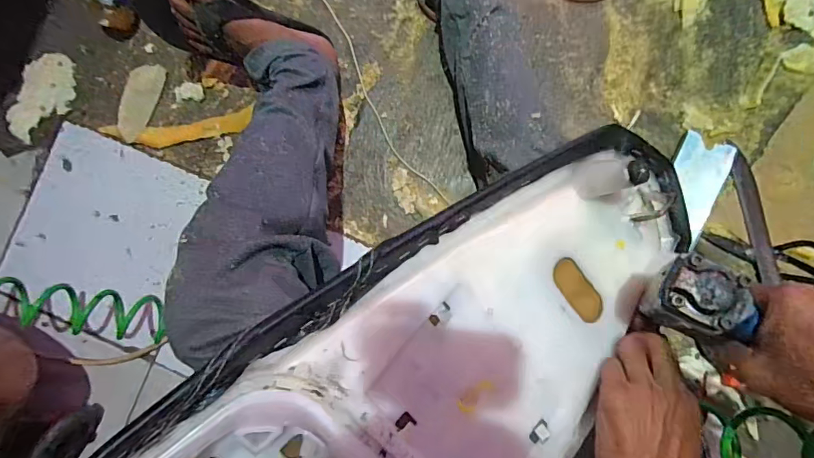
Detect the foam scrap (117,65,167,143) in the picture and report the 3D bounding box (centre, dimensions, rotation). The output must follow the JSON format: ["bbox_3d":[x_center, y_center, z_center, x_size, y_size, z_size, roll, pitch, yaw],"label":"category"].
[{"bbox_3d":[-0.427,-0.202,0.730,0.061,0.008,0.125,22,89,5],"label":"foam scrap"}]

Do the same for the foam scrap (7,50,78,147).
[{"bbox_3d":[-0.588,-0.212,0.742,0.078,0.013,0.148,14,81,-14],"label":"foam scrap"}]

